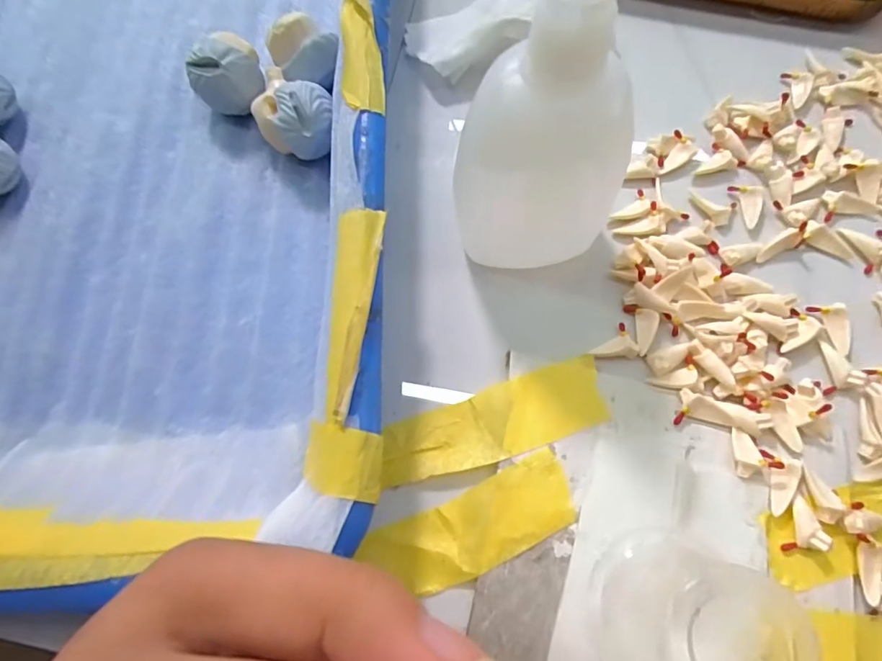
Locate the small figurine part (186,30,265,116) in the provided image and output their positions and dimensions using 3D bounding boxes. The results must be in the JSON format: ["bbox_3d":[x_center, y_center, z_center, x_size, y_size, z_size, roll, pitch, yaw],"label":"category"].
[{"bbox_3d":[-0.072,-0.086,0.170,0.022,0.024,0.024,-23,71,-7],"label":"small figurine part"}]

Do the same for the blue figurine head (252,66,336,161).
[{"bbox_3d":[-0.046,-0.068,0.165,0.031,0.022,0.021,31,75,12],"label":"blue figurine head"}]

